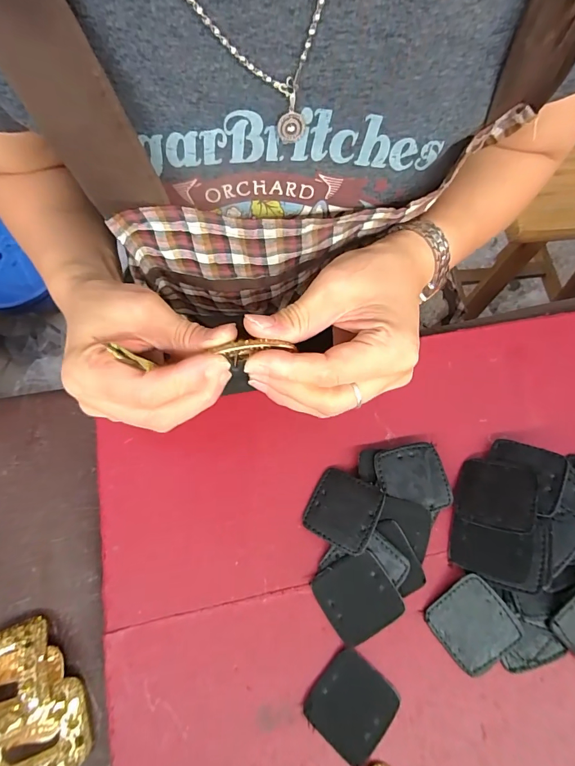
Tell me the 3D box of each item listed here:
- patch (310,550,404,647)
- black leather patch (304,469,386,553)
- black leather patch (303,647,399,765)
[{"bbox_3d":[0.042,0.129,0.234,0.044,0.004,0.044,-36,78,2],"label":"patch"},{"bbox_3d":[0.036,0.081,0.248,0.044,0.004,0.042,19,72,29],"label":"black leather patch"},{"bbox_3d":[0.037,0.184,0.221,0.043,0.004,0.044,40,75,10],"label":"black leather patch"}]

